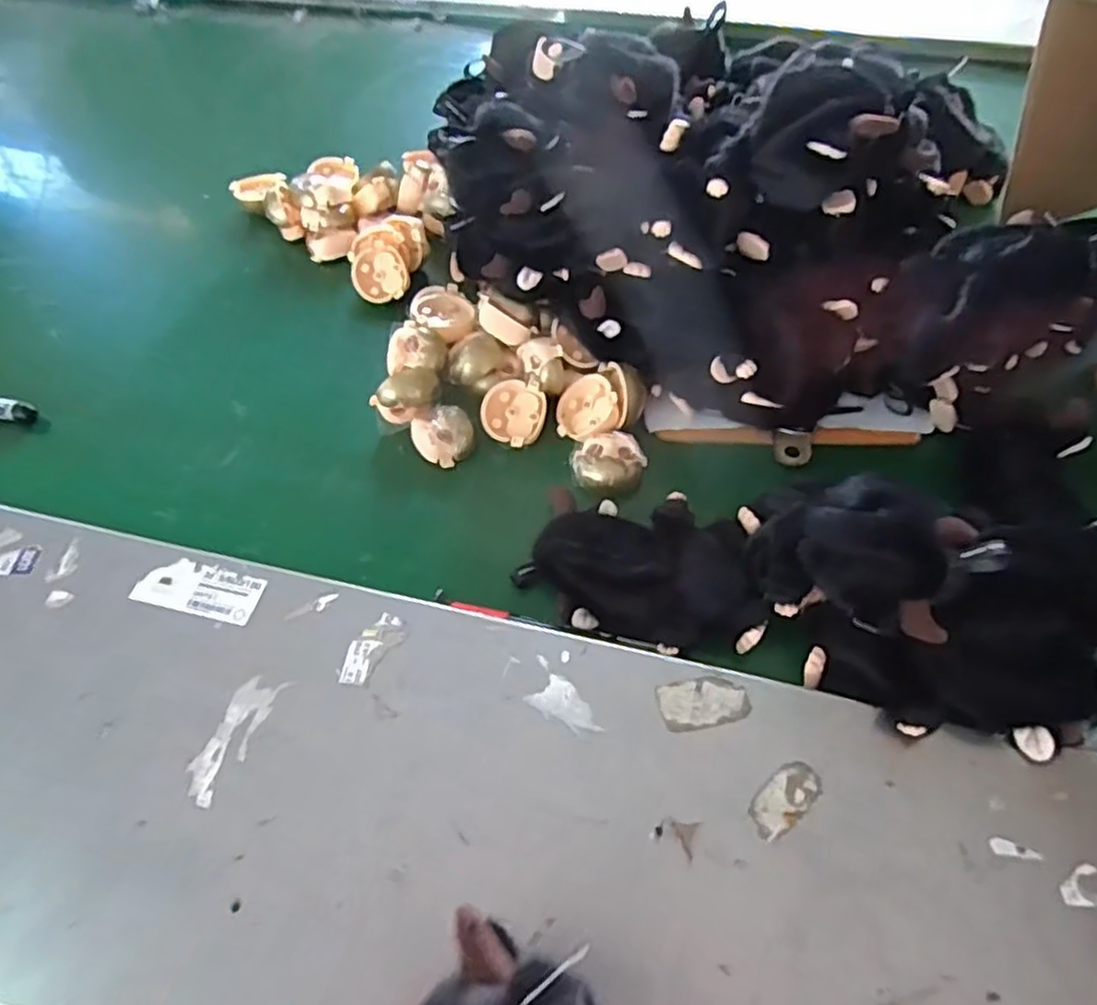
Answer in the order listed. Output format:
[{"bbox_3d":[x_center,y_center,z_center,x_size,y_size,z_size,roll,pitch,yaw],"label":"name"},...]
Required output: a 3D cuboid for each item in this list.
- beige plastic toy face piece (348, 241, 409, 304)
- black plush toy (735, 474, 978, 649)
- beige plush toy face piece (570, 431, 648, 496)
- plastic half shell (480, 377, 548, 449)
[{"bbox_3d":[-0.149,-0.203,0.611,0.051,0.011,0.051,0,90,-7],"label":"beige plastic toy face piece"},{"bbox_3d":[0.171,0.026,0.399,0.117,0.068,0.078,20,59,15],"label":"black plush toy"},{"bbox_3d":[0.044,-0.029,0.497,0.050,0.017,0.048,-1,56,1],"label":"beige plush toy face piece"},{"bbox_3d":[-0.025,-0.069,0.525,0.047,0.020,0.054,24,79,12],"label":"plastic half shell"}]

